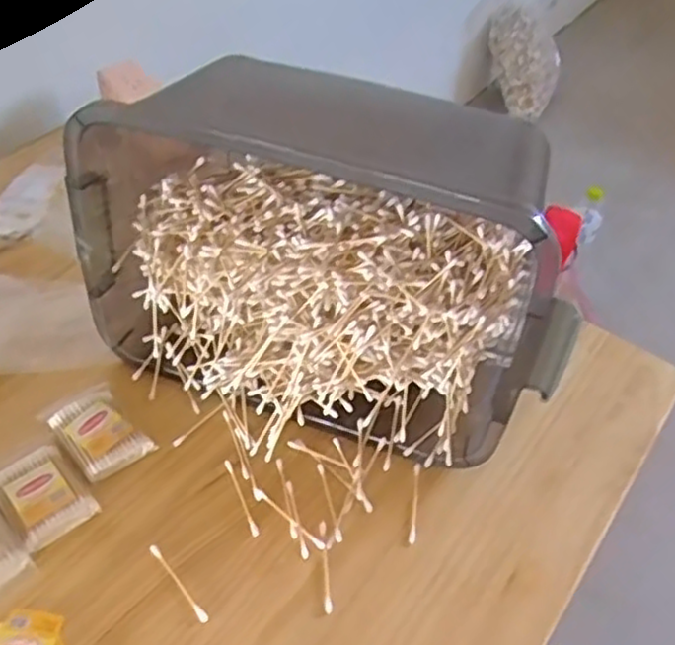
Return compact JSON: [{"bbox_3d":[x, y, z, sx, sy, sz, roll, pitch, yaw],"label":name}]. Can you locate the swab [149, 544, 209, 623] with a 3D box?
[{"bbox_3d":[-0.115,0.187,0.521,0.006,0.004,0.072,-31,57,-29],"label":"swab"}]

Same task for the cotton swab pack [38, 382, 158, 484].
[{"bbox_3d":[-0.199,0.089,0.598,0.057,0.009,0.086,-33,58,-30],"label":"cotton swab pack"}]

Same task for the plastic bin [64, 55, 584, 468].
[{"bbox_3d":[-0.015,-0.050,0.593,0.398,0.235,0.201,18,48,11],"label":"plastic bin"}]

